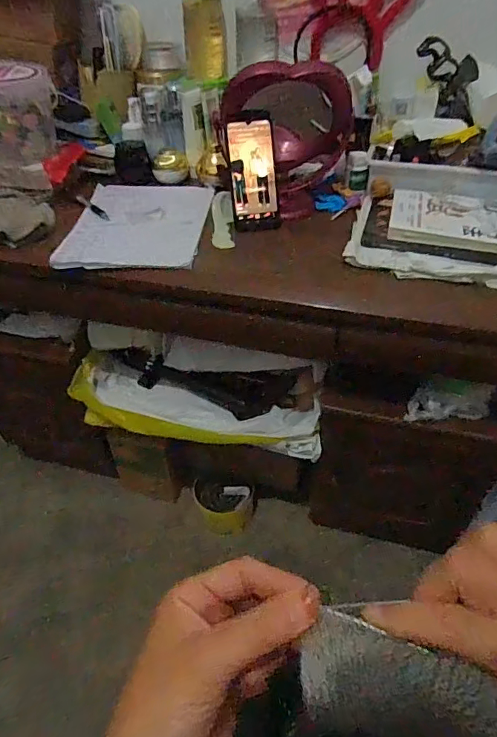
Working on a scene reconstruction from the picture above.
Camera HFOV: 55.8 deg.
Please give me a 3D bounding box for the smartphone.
[{"bbox_3d":[0.007,-0.311,0.750,0.076,0.173,0.016,-9,16,-8],"label":"smartphone"}]

